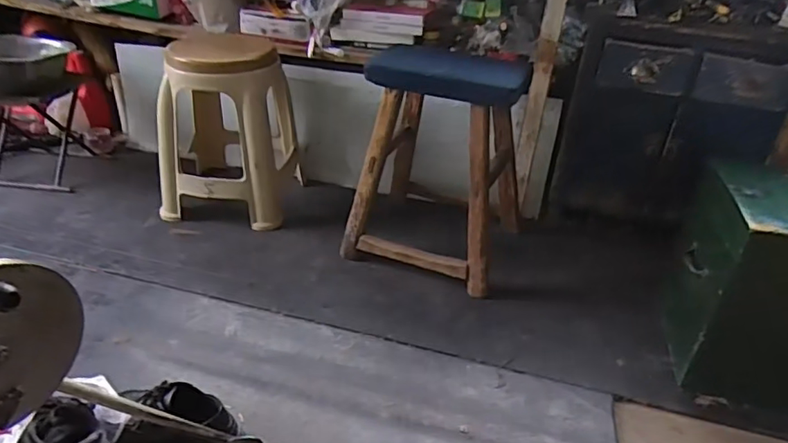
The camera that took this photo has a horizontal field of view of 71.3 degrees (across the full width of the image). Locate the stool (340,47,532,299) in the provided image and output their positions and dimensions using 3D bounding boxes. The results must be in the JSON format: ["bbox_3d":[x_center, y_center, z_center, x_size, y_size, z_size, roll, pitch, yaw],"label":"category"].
[{"bbox_3d":[0.102,-0.121,1.248,0.352,0.454,0.287,14,34,16],"label":"stool"}]

